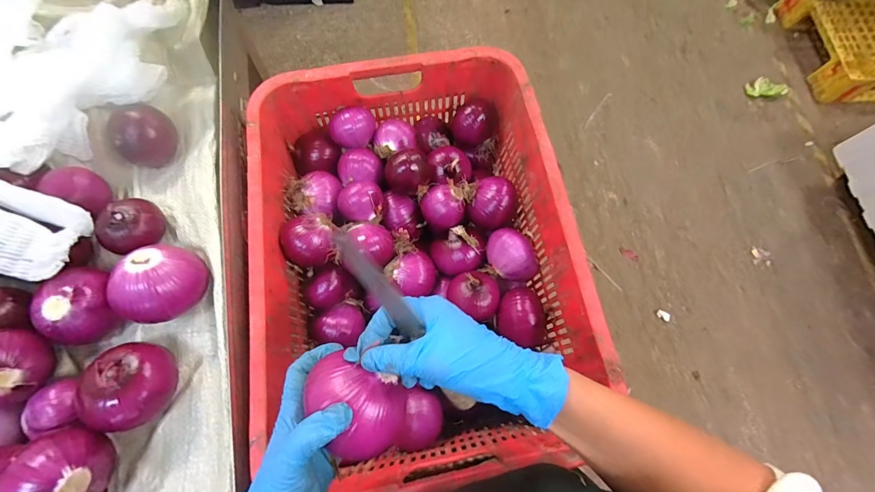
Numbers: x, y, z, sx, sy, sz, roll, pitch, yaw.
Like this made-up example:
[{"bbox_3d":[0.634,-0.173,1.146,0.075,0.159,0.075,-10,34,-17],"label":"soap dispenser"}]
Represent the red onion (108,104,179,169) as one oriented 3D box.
[{"bbox_3d":[-0.400,-0.149,0.514,0.064,0.057,0.078,30,74,8],"label":"red onion"}]

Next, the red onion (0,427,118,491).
[{"bbox_3d":[-0.360,0.220,0.364,0.065,0.066,0.080,-13,74,-5],"label":"red onion"}]

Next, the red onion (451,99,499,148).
[{"bbox_3d":[0.067,-0.220,0.674,0.074,0.074,0.079,0,73,-1],"label":"red onion"}]

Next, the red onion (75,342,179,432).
[{"bbox_3d":[-0.337,0.153,0.417,0.076,0.067,0.086,18,73,4],"label":"red onion"}]

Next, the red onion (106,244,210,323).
[{"bbox_3d":[-0.319,0.045,0.435,0.076,0.062,0.091,35,75,9],"label":"red onion"}]

